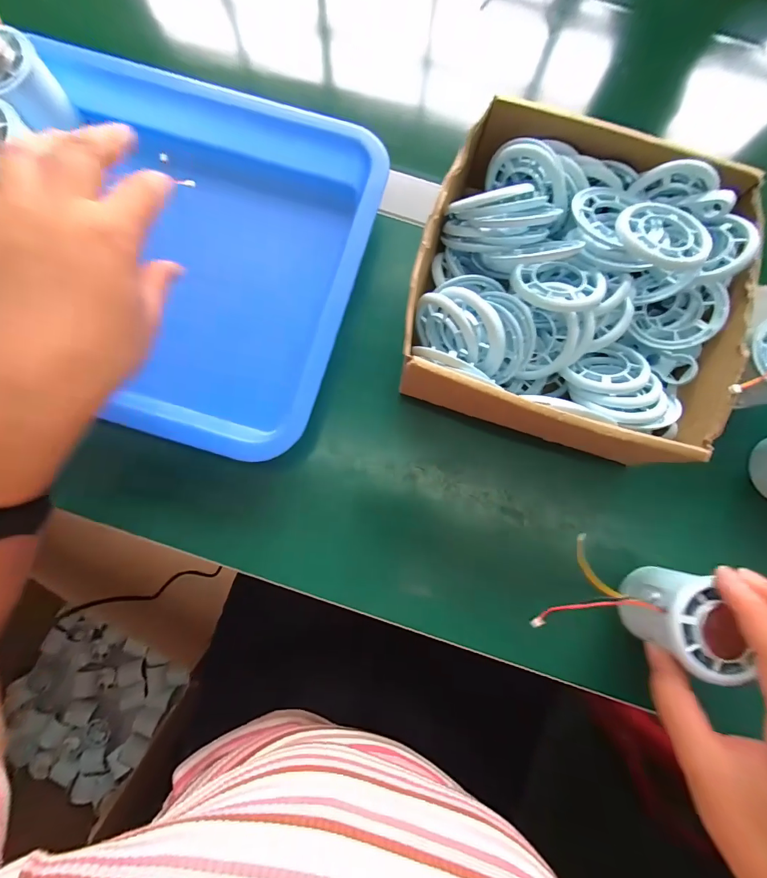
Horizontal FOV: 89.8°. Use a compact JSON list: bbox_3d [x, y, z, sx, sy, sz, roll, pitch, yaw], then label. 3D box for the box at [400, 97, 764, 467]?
[{"bbox_3d":[0.125,-0.095,0.269,0.205,0.076,0.213,19,80,2],"label":"box"}]

